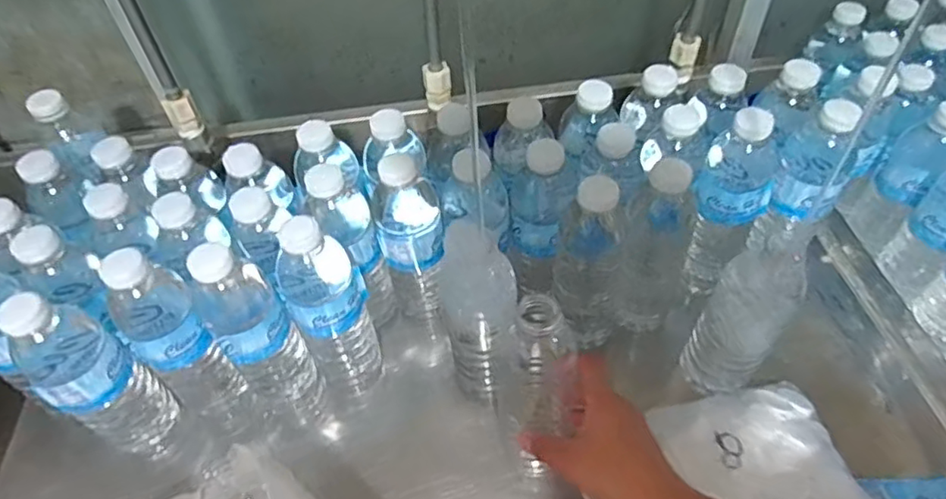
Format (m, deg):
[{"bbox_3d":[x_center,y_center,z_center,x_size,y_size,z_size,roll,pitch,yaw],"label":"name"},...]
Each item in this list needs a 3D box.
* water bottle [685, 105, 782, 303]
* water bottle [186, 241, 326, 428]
[{"bbox_3d":[0.242,-0.040,0.583,0.076,0.204,0.065,-38,57,-25],"label":"water bottle"},{"bbox_3d":[-0.183,0.081,0.522,0.064,0.212,0.064,-21,52,-13],"label":"water bottle"}]

